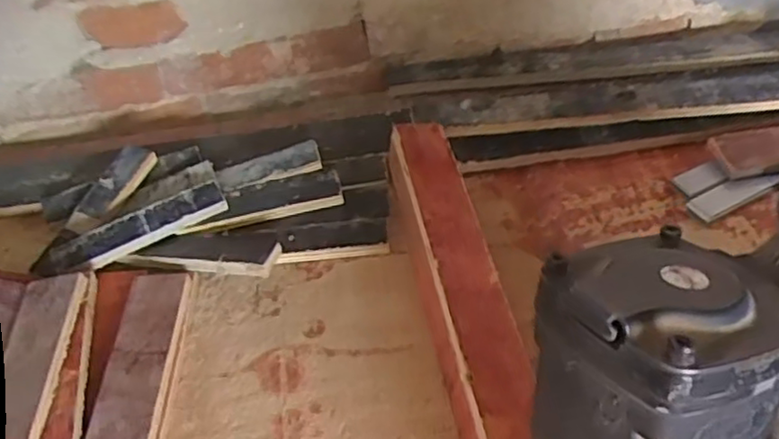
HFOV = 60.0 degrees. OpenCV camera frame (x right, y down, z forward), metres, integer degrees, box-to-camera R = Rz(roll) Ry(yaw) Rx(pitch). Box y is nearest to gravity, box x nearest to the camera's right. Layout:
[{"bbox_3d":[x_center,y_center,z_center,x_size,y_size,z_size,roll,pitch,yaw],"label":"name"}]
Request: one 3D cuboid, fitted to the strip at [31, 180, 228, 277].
[{"bbox_3d":[-0.239,0.009,0.629,0.173,0.017,0.041,-28,48,-18],"label":"strip"}]

